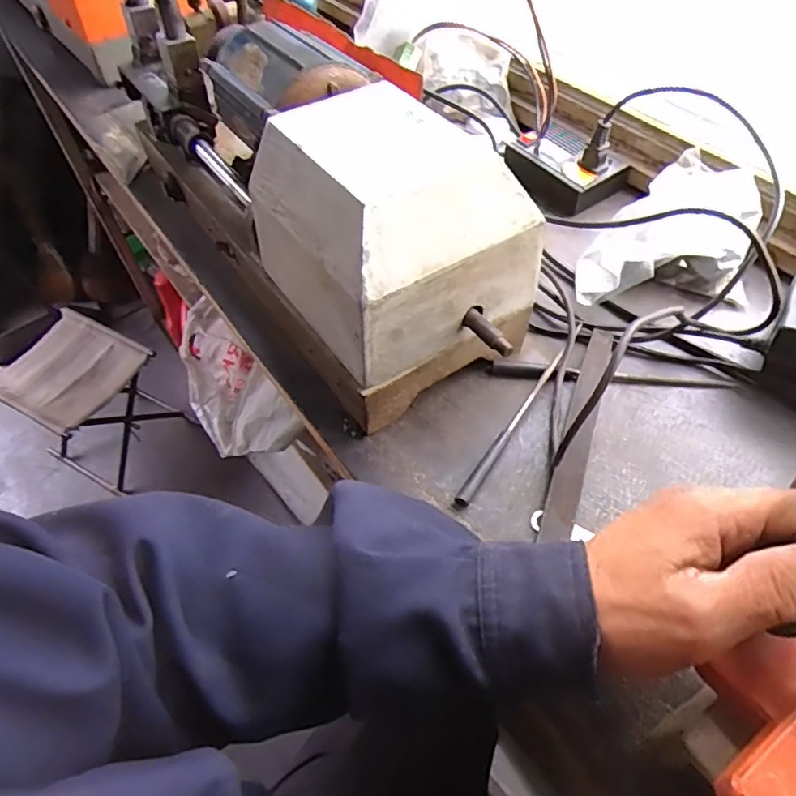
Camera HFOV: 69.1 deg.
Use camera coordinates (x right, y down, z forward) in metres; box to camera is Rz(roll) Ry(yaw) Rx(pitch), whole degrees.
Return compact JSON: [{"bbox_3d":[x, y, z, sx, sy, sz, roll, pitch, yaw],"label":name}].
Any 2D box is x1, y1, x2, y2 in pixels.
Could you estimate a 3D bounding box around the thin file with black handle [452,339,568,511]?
[{"bbox_3d":[0.089,0.007,0.408,0.008,0.013,0.174,27,58,22],"label":"thin file with black handle"}]

